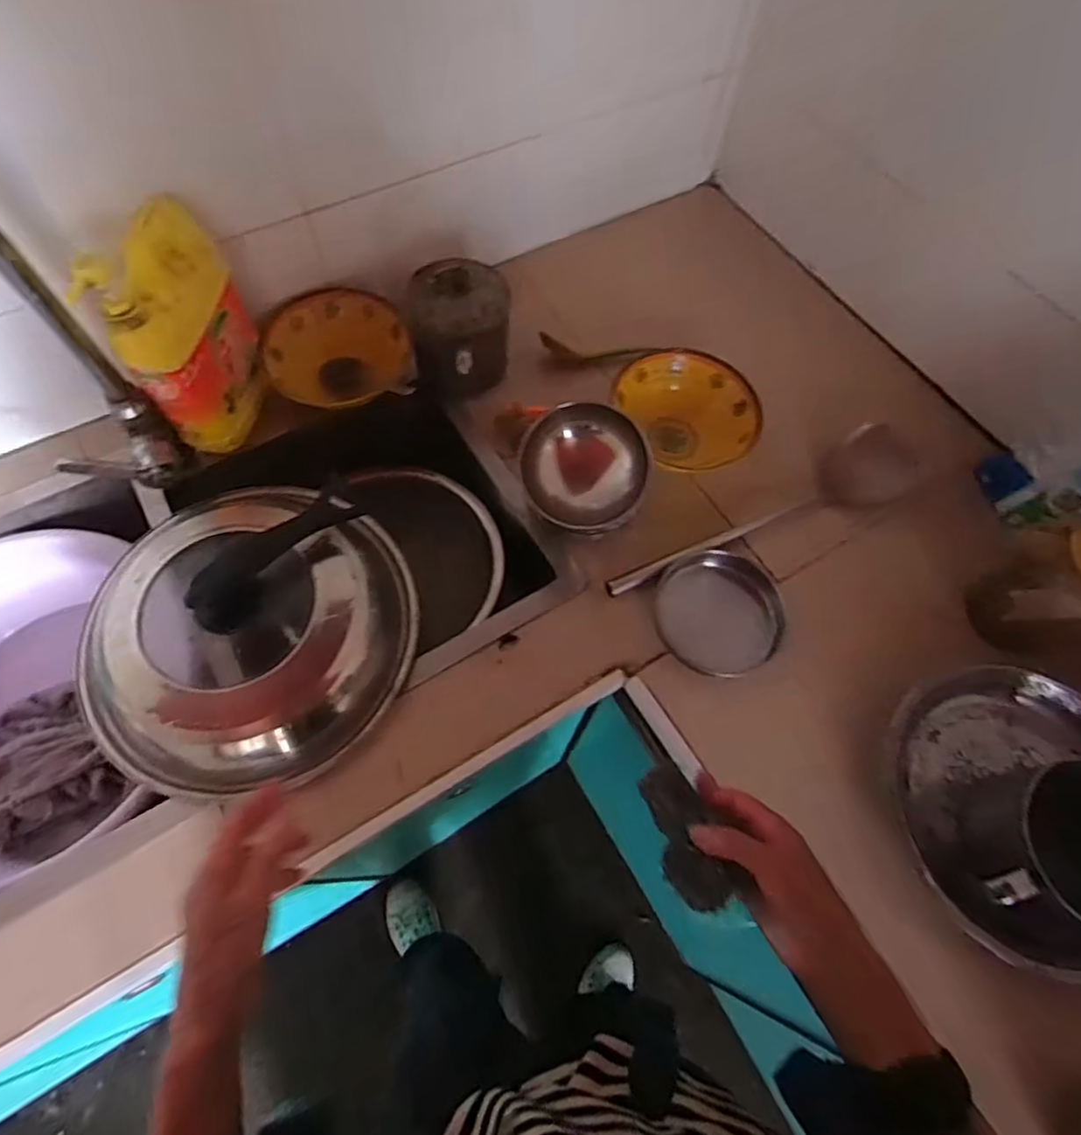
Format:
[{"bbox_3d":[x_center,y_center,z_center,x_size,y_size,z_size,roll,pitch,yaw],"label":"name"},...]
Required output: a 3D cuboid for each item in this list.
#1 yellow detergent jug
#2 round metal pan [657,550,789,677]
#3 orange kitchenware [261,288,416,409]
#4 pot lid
[{"bbox_3d":[-0.341,-0.241,0.619,0.063,0.215,0.153,14,65,4],"label":"yellow detergent jug"},{"bbox_3d":[0.189,0.047,0.650,0.133,0.051,0.112,1,65,-2],"label":"round metal pan"},{"bbox_3d":[-0.246,-0.268,0.760,0.164,0.080,0.131,-23,68,-13],"label":"orange kitchenware"},{"bbox_3d":[-0.267,0.056,0.604,0.274,0.111,0.292,1,65,-2],"label":"pot lid"}]

